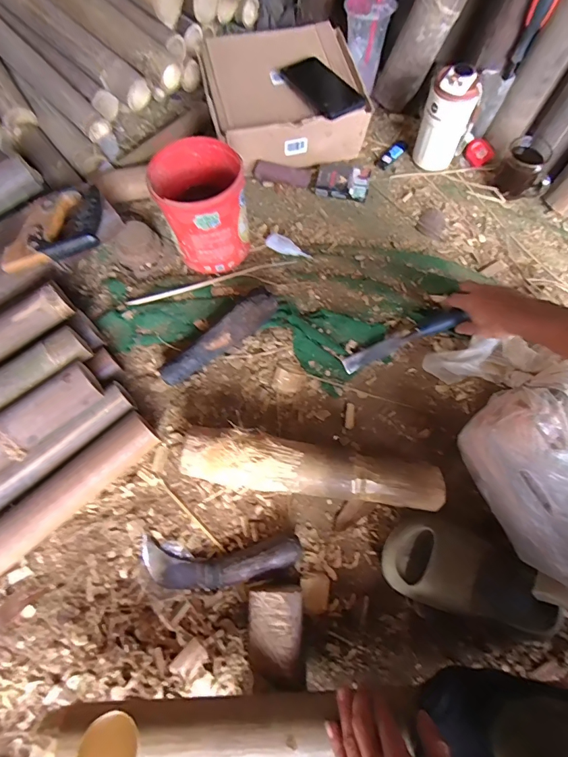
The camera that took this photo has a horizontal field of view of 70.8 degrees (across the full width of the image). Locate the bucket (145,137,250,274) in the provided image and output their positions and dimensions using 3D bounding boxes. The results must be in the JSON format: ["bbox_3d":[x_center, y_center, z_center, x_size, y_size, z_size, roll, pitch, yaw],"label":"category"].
[{"bbox_3d":[-0.129,-0.283,0.658,0.140,0.141,0.158,-23,72,-8],"label":"bucket"}]

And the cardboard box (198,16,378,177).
[{"bbox_3d":[-0.007,-0.546,0.772,0.274,0.101,0.278,-12,71,-5],"label":"cardboard box"}]

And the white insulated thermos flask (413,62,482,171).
[{"bbox_3d":[0.294,-0.467,0.726,0.080,0.160,0.066,28,72,9],"label":"white insulated thermos flask"}]

